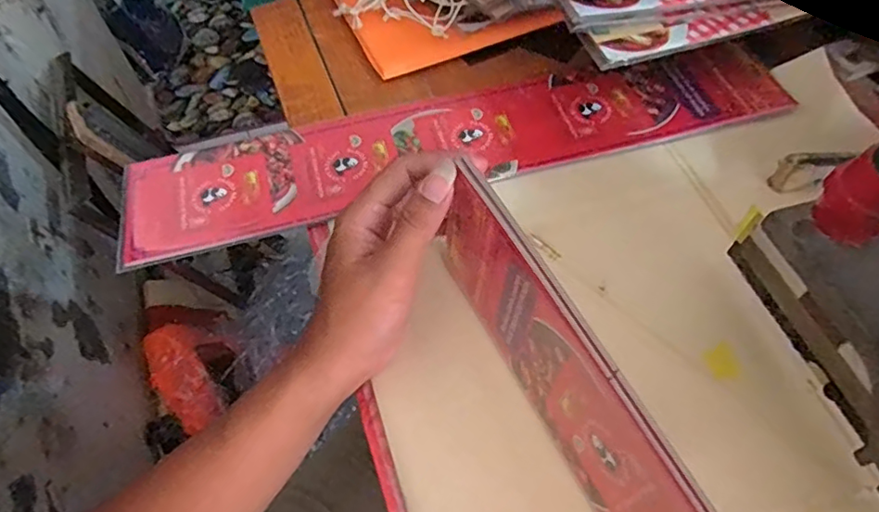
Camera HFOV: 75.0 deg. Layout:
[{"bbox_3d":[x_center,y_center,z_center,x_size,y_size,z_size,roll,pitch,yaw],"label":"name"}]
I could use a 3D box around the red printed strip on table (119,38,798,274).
[{"bbox_3d":[0.018,-0.101,0.482,0.542,0.009,0.105,-14,61,-7],"label":"red printed strip on table"}]

